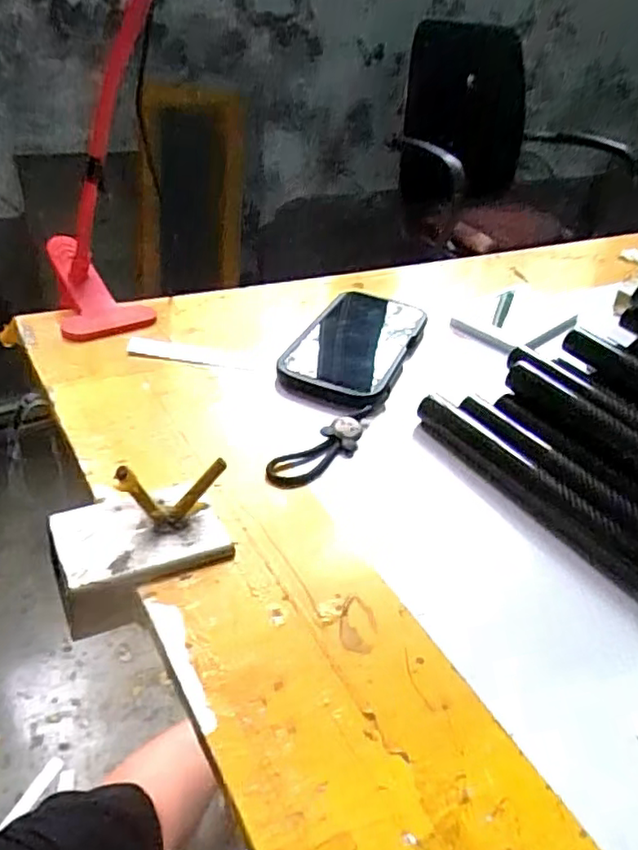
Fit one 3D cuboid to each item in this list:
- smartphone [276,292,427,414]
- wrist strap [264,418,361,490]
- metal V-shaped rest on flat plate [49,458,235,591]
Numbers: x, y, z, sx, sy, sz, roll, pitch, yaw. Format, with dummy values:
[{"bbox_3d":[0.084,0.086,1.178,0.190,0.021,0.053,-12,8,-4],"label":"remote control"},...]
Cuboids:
[{"bbox_3d":[0.032,-0.065,0.508,0.081,0.018,0.166,20,38,16],"label":"smartphone"},{"bbox_3d":[0.002,0.017,0.403,0.080,0.011,0.025,-27,49,-37],"label":"wrist strap"},{"bbox_3d":[-0.089,0.046,0.316,0.089,0.043,0.060,-4,38,-14],"label":"metal V-shaped rest on flat plate"}]

